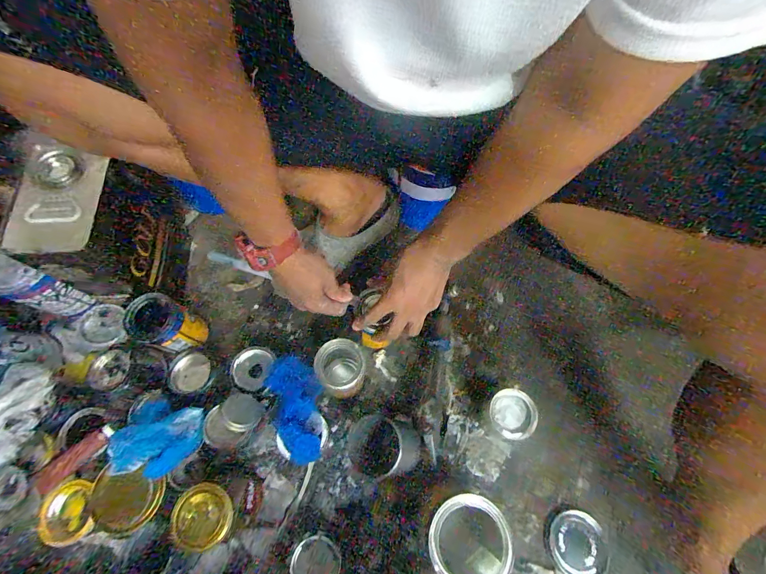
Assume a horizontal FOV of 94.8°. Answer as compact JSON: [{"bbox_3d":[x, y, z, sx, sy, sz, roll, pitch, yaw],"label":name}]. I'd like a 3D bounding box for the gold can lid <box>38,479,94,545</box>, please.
[{"bbox_3d":[-0.424,0.302,0.471,0.064,0.014,0.073,-19,71,-9],"label":"gold can lid"}]

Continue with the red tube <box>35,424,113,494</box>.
[{"bbox_3d":[-0.423,0.232,0.482,0.112,0.017,0.029,-40,75,-16],"label":"red tube"}]

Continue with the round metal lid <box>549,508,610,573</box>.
[{"bbox_3d":[0.305,0.401,0.543,0.086,0.014,0.088,1,69,-2],"label":"round metal lid"}]

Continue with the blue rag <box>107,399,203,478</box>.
[{"bbox_3d":[-0.313,0.208,0.487,0.109,0.027,0.091,5,69,0],"label":"blue rag"}]

